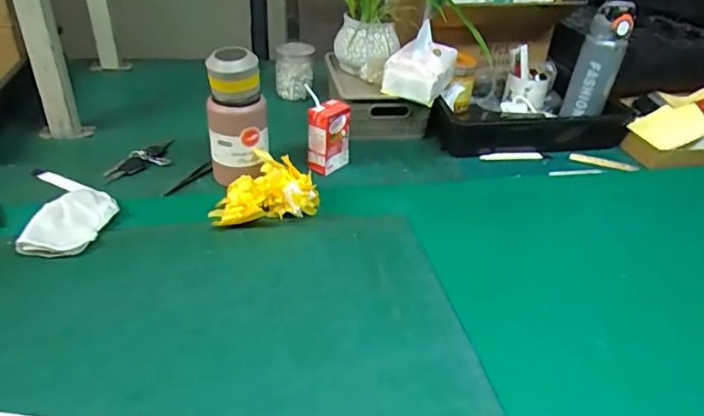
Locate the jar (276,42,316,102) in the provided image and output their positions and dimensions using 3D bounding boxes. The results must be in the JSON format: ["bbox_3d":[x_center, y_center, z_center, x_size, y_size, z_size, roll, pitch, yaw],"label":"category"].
[{"bbox_3d":[-0.116,-0.279,1.077,0.074,0.118,0.074,0,34,-5],"label":"jar"}]

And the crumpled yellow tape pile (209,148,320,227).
[{"bbox_3d":[-0.123,-0.025,0.764,0.148,0.058,0.121,0,34,-5],"label":"crumpled yellow tape pile"}]

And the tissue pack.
[{"bbox_3d":[0.121,-0.257,0.934,0.101,0.100,0.124,16,36,18],"label":"tissue pack"}]

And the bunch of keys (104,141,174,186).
[{"bbox_3d":[-0.331,-0.074,0.840,0.048,0.027,0.130,26,40,29],"label":"bunch of keys"}]

